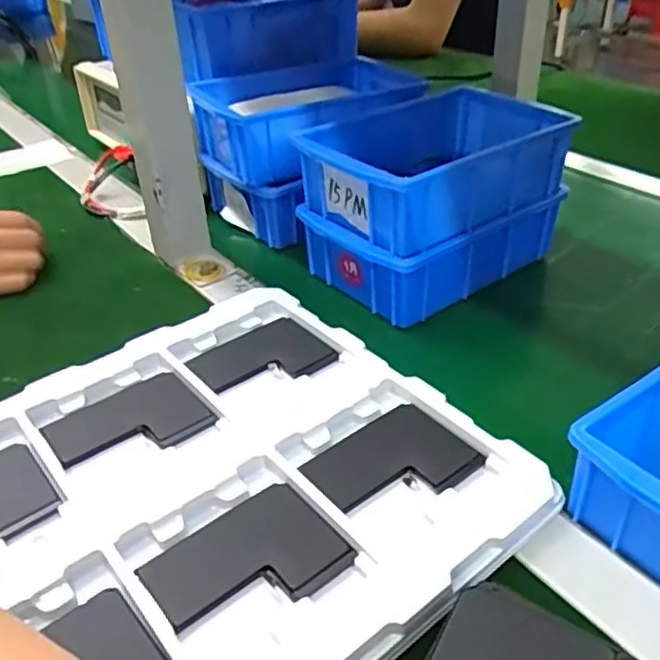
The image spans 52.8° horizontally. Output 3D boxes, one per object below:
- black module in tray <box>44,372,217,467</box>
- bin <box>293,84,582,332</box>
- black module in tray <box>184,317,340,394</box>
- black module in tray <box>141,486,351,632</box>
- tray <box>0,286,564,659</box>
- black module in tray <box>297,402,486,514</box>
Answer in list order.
[{"bbox_3d":[-0.127,0.060,0.421,0.090,0.008,0.067,-26,42,-29],"label":"black module in tray"},{"bbox_3d":[0.086,-0.117,0.565,0.202,0.113,0.145,-24,40,-27],"label":"bin"},{"bbox_3d":[-0.048,0.022,0.471,0.087,0.008,0.067,-25,41,-28],"label":"black module in tray"},{"bbox_3d":[-0.041,0.116,0.333,0.090,0.005,0.066,-26,42,-29],"label":"black module in tray"},{"bbox_3d":[-0.077,0.088,0.368,0.317,0.035,0.276,-27,42,-30],"label":"tray"},{"bbox_3d":[0.035,0.077,0.385,0.088,0.006,0.068,-26,41,-28],"label":"black module in tray"}]

